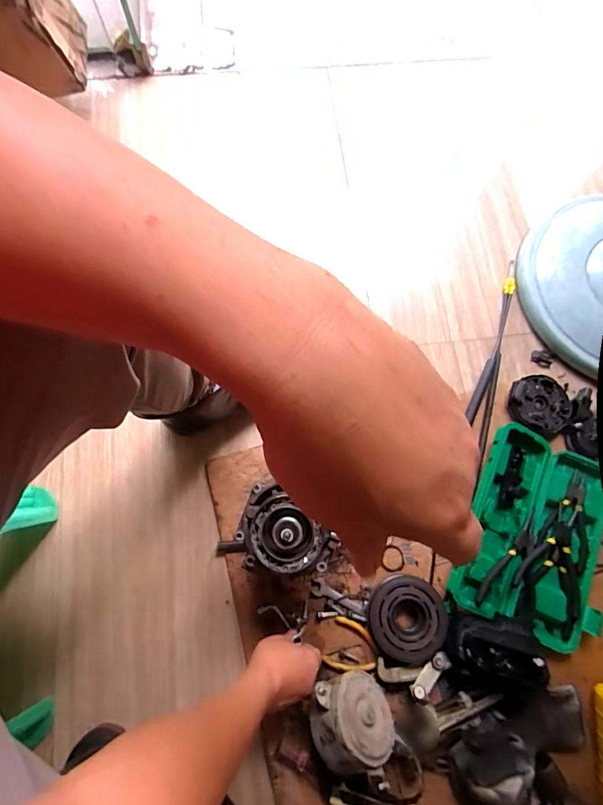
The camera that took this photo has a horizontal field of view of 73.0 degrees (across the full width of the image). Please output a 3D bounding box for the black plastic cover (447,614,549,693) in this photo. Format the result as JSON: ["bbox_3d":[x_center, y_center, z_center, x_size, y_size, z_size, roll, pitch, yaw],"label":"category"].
[{"bbox_3d":[0.266,0.338,0.565,0.108,0.061,0.080,15,76,3],"label":"black plastic cover"}]

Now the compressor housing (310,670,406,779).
[{"bbox_3d":[0.066,0.413,0.528,0.065,0.106,0.096,-48,56,30],"label":"compressor housing"}]

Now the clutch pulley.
[{"bbox_3d":[0.154,0.315,0.597,0.115,0.042,0.109,0,75,-1],"label":"clutch pulley"}]

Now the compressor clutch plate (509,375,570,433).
[{"bbox_3d":[0.409,0.001,0.694,0.111,0.025,0.097,-11,76,-4],"label":"compressor clutch plate"}]

